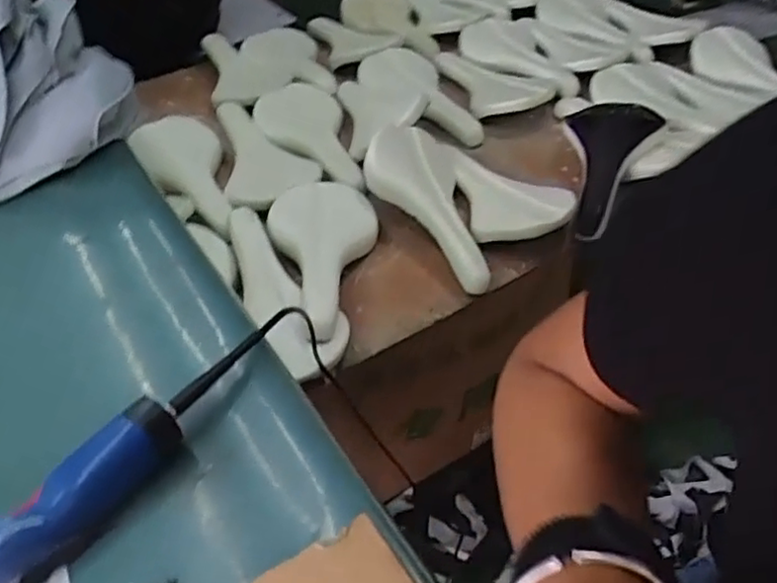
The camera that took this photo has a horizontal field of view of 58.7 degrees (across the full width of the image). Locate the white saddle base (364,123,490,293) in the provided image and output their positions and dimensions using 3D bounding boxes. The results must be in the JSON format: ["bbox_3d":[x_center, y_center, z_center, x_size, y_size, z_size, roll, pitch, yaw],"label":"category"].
[{"bbox_3d":[0.058,-0.105,0.877,0.134,0.061,0.249,-21,71,-16],"label":"white saddle base"}]

